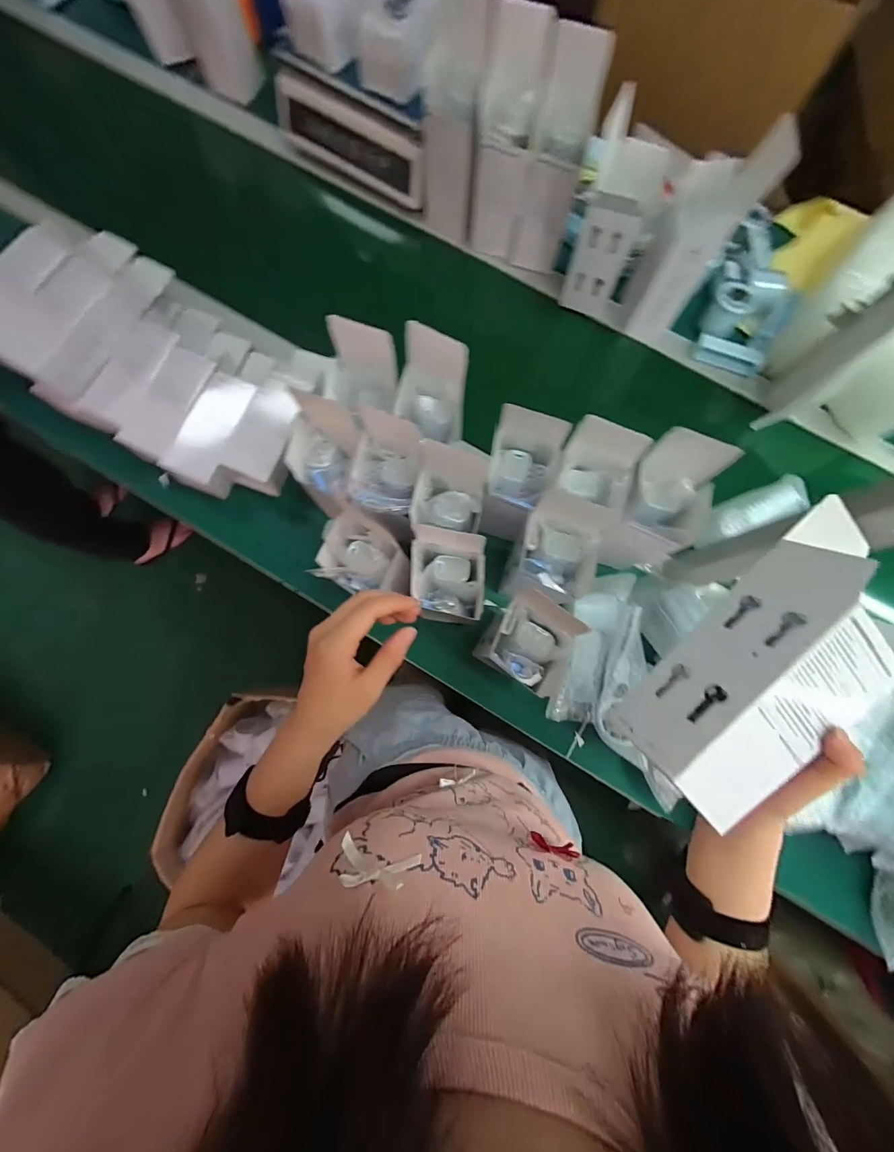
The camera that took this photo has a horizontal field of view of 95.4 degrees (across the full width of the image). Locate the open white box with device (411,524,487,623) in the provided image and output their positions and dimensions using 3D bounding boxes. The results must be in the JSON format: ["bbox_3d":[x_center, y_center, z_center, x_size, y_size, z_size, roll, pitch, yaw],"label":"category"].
[{"bbox_3d":[0.002,0.002,0.459,0.077,0.071,0.096,0,82,0],"label":"open white box with device"}]

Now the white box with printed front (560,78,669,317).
[{"bbox_3d":[0.235,-0.508,0.580,0.091,0.226,0.089,20,82,3],"label":"white box with printed front"}]

